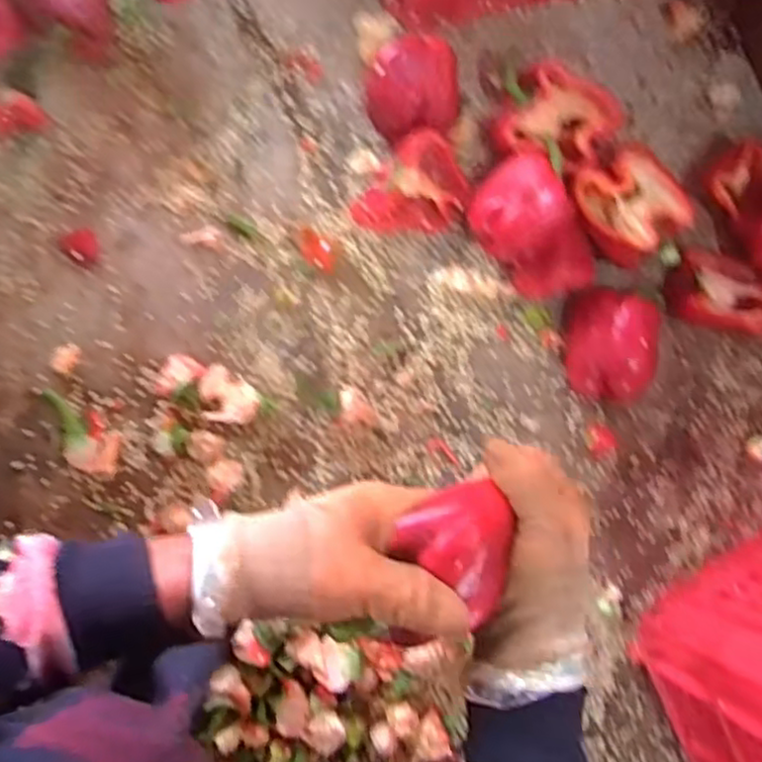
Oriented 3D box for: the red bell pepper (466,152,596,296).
[{"bbox_3d":[0.124,-0.124,0.599,0.074,0.078,0.120,-34,97,-6],"label":"red bell pepper"}]

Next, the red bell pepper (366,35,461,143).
[{"bbox_3d":[0.025,-0.238,0.578,0.070,0.063,0.067,0,93,-9],"label":"red bell pepper"}]

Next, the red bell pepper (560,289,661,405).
[{"bbox_3d":[0.213,-0.033,0.633,0.079,0.062,0.101,5,92,-9],"label":"red bell pepper"}]

